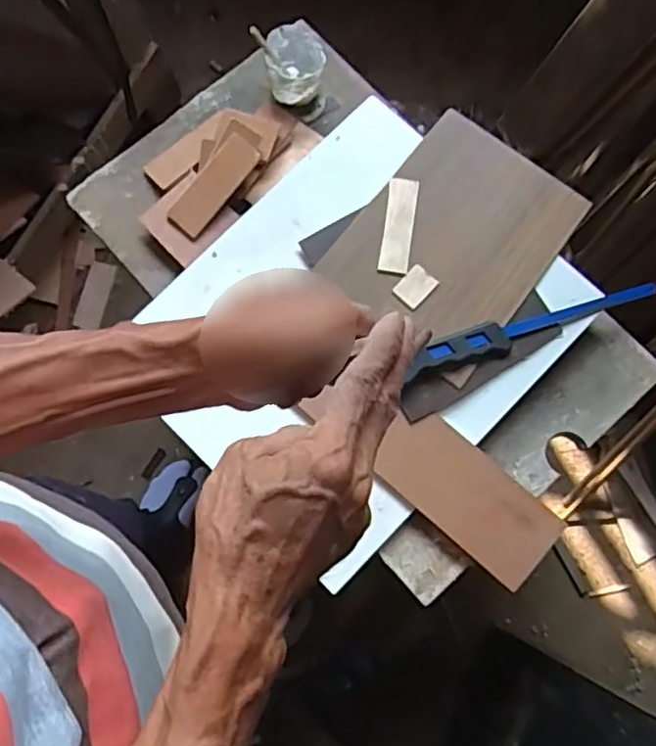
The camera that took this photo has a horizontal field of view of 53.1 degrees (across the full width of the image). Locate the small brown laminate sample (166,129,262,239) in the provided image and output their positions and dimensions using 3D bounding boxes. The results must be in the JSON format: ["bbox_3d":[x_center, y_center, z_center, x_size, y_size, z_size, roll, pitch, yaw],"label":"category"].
[{"bbox_3d":[-0.120,-0.197,0.693,0.037,0.012,0.116,41,94,8],"label":"small brown laminate sample"}]

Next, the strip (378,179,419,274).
[{"bbox_3d":[0.073,-0.152,0.680,0.031,0.010,0.105,8,78,2],"label":"strip"}]

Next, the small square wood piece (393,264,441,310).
[{"bbox_3d":[0.088,-0.087,0.662,0.030,0.009,0.042,42,81,8],"label":"small square wood piece"}]

